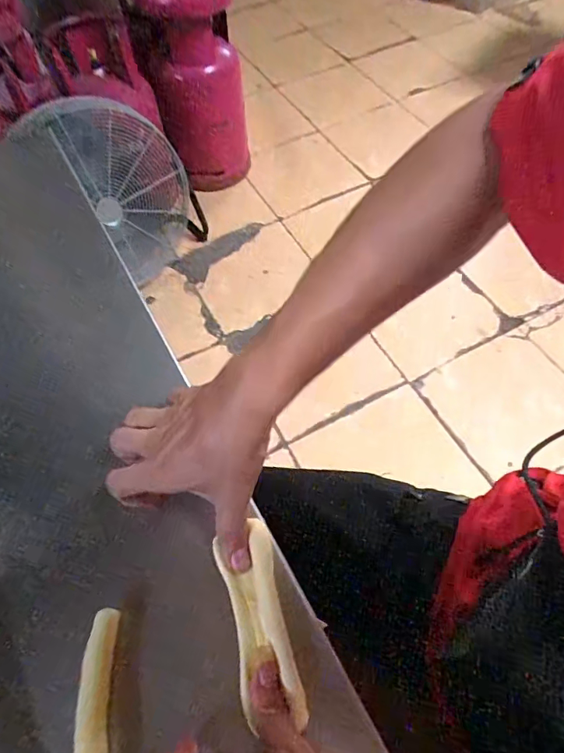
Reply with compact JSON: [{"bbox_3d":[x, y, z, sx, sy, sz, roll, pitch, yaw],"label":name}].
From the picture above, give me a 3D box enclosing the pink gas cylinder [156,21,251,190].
[{"bbox_3d":[-0.270,-0.925,1.634,0.275,0.481,0.247,-10,59,-3],"label":"pink gas cylinder"}]

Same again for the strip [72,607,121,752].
[{"bbox_3d":[-0.111,0.201,0.275,0.019,0.009,0.112,-6,59,0],"label":"strip"}]

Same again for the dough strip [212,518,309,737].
[{"bbox_3d":[-0.016,0.154,0.297,0.037,0.009,0.115,-15,60,-4],"label":"dough strip"}]

